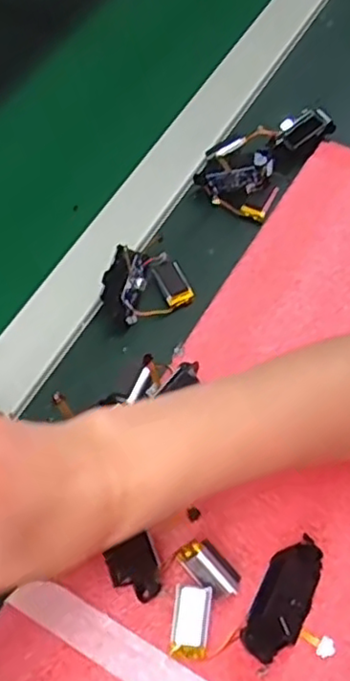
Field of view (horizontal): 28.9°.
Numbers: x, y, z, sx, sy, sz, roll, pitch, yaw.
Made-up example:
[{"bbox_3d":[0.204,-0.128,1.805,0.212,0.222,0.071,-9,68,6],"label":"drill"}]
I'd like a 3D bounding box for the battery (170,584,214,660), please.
[{"bbox_3d":[0.007,0.128,0.309,0.017,0.004,0.031,8,74,1],"label":"battery"}]

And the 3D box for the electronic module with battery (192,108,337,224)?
[{"bbox_3d":[0.062,-0.137,0.474,0.061,0.025,0.101,30,65,18],"label":"electronic module with battery"}]

